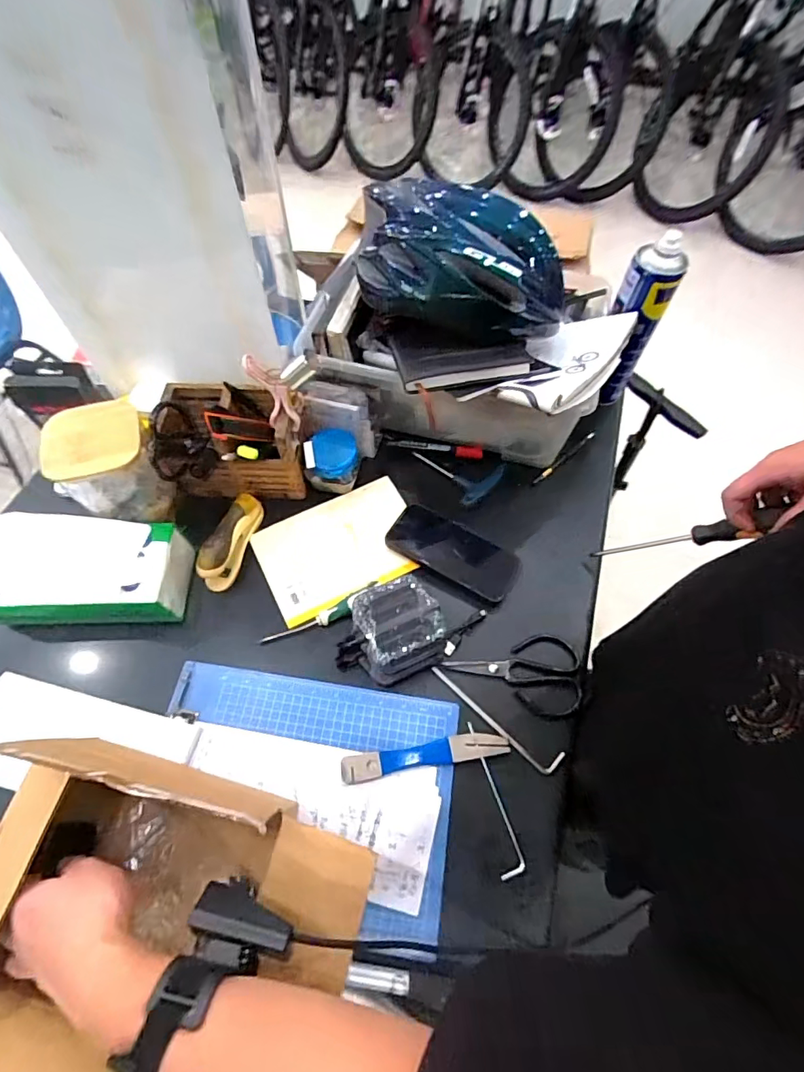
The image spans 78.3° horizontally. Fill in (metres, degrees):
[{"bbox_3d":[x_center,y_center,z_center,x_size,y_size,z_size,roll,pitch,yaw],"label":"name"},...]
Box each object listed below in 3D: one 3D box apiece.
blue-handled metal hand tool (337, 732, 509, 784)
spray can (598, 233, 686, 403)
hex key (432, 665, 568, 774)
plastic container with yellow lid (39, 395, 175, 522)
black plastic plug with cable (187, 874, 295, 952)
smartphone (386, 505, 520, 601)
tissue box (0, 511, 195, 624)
[{"bbox_3d":[0.024,0.229,0.517,0.173,0.008,0.026,-9,62,-5],"label":"blue-handled metal hand tool"},{"bbox_3d":[0.312,-0.283,0.667,0.066,0.212,0.069,-22,63,-12],"label":"spray can"},{"bbox_3d":[0.096,0.199,0.535,0.161,0.005,0.029,31,65,16],"label":"hex key"},{"bbox_3d":[-0.331,-0.086,0.573,0.112,0.130,0.092,-27,65,-14],"label":"plastic container with yellow lid"},{"bbox_3d":[-0.107,0.258,0.340,0.066,0.026,0.027,11,62,6],"label":"black plastic plug with cable"},{"bbox_3d":[0.067,0.018,0.627,0.164,0.007,0.074,27,64,5],"label":"smartphone"},{"bbox_3d":[-0.375,0.039,0.568,0.238,0.070,0.106,1,61,0],"label":"tissue box"}]

